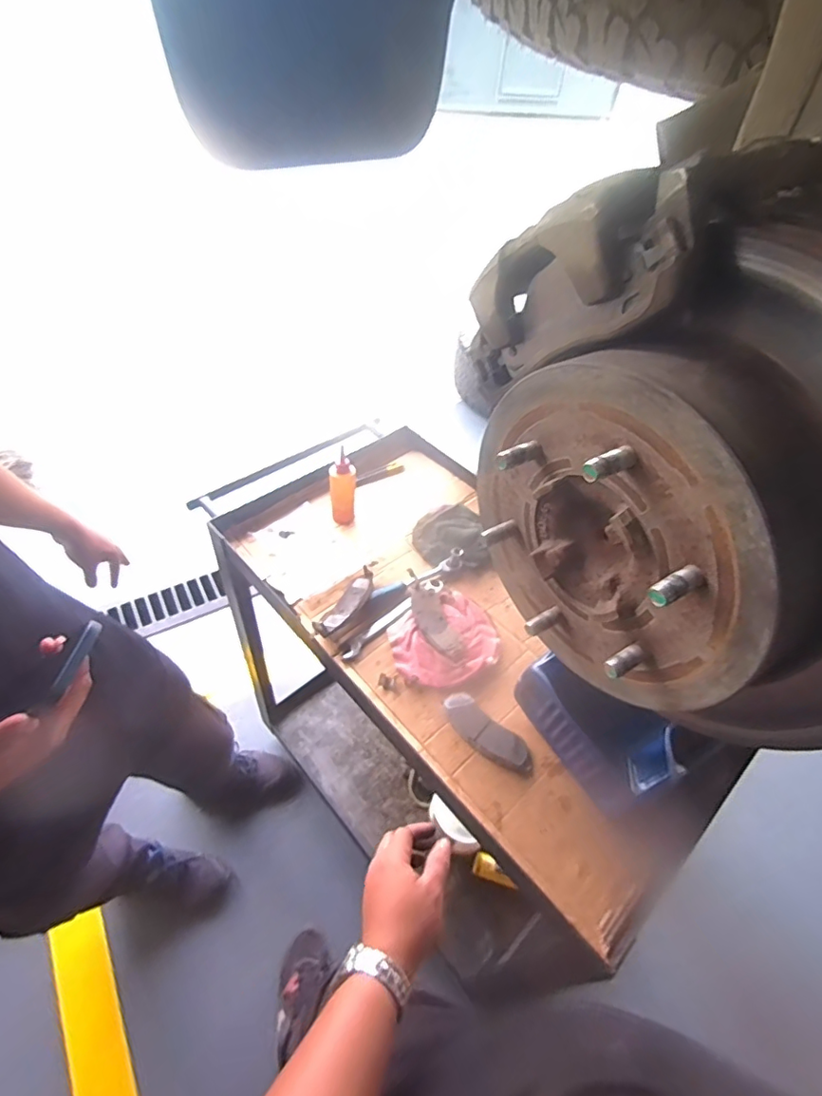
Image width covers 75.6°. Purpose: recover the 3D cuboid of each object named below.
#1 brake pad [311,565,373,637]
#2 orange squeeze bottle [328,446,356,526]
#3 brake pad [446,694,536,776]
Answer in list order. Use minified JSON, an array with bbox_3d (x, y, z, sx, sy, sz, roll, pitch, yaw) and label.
[{"bbox_3d":[-0.099,0.084,0.822,0.048,0.024,0.141,27,52,18],"label":"brake pad"},{"bbox_3d":[-0.120,-0.104,0.933,0.046,0.130,0.047,-3,49,-7],"label":"orange squeeze bottle"},{"bbox_3d":[0.104,0.250,0.716,0.140,0.024,0.053,33,54,22],"label":"brake pad"}]

